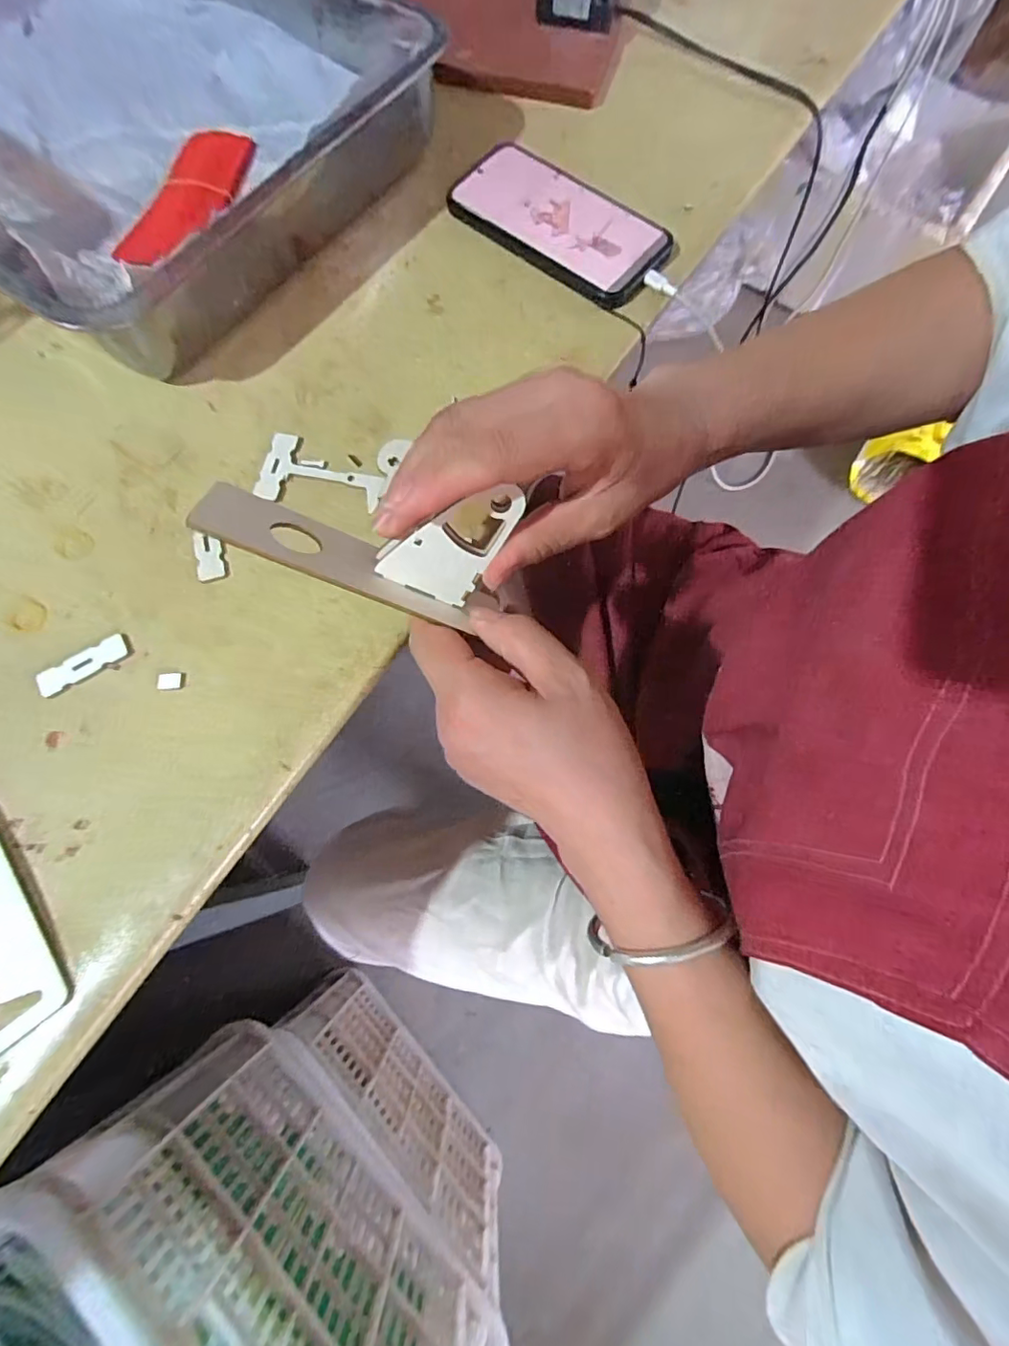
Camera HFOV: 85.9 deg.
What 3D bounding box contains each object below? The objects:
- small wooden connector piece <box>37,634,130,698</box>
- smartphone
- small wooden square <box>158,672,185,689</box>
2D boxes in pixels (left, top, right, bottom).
[{"bbox_3d":[-0.240,-0.005,0.308,0.050,0.004,0.016,-31,75,-9],"label":"small wooden connector piece"},{"bbox_3d":[0.040,-0.332,0.399,0.163,0.015,0.082,39,76,11],"label":"smartphone"},{"bbox_3d":[-0.187,0.004,0.303,0.013,0.004,0.010,-6,73,-2],"label":"small wooden square"}]

